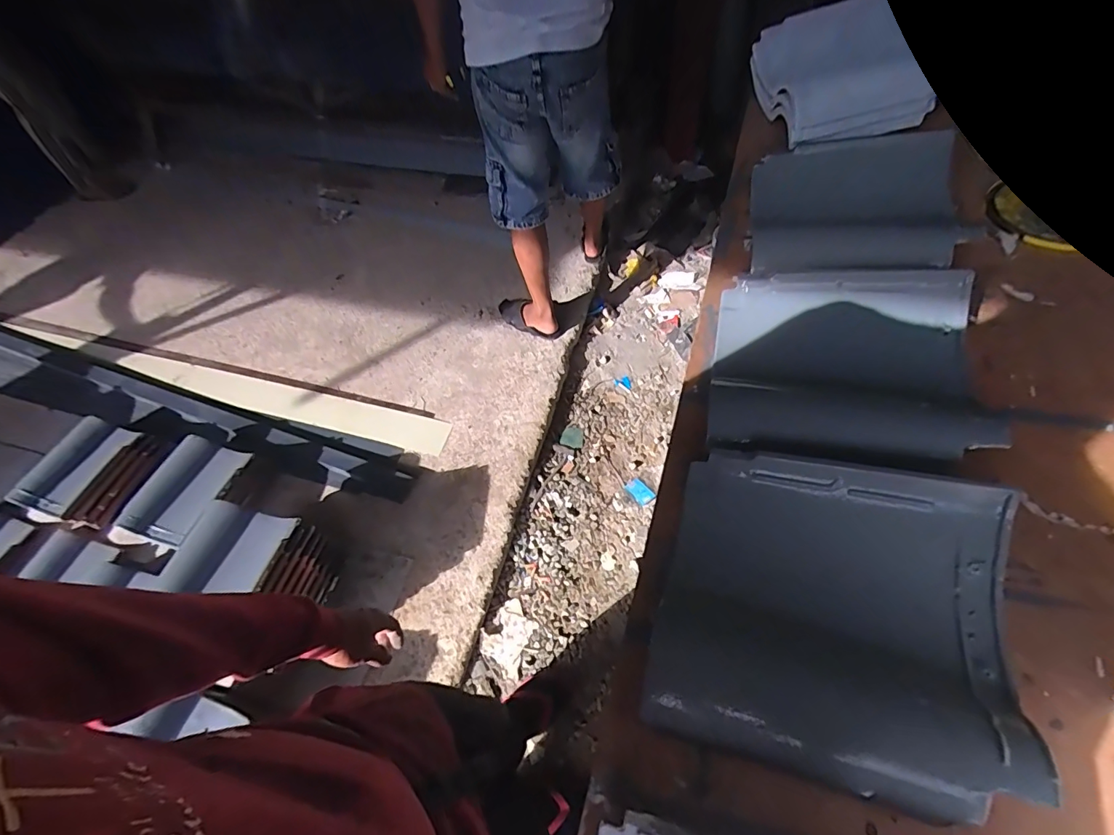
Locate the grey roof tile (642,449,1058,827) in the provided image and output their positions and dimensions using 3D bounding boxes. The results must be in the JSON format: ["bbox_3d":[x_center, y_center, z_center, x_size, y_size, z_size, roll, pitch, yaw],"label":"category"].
[{"bbox_3d":[0.274,0.194,0.497,0.322,0.077,0.312,13,62,14],"label":"grey roof tile"}]

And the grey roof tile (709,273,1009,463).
[{"bbox_3d":[0.379,-0.071,0.652,0.307,0.085,0.288,9,61,12],"label":"grey roof tile"}]

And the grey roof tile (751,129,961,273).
[{"bbox_3d":[0.512,-0.370,0.854,0.353,0.055,0.245,-4,85,6],"label":"grey roof tile"}]

